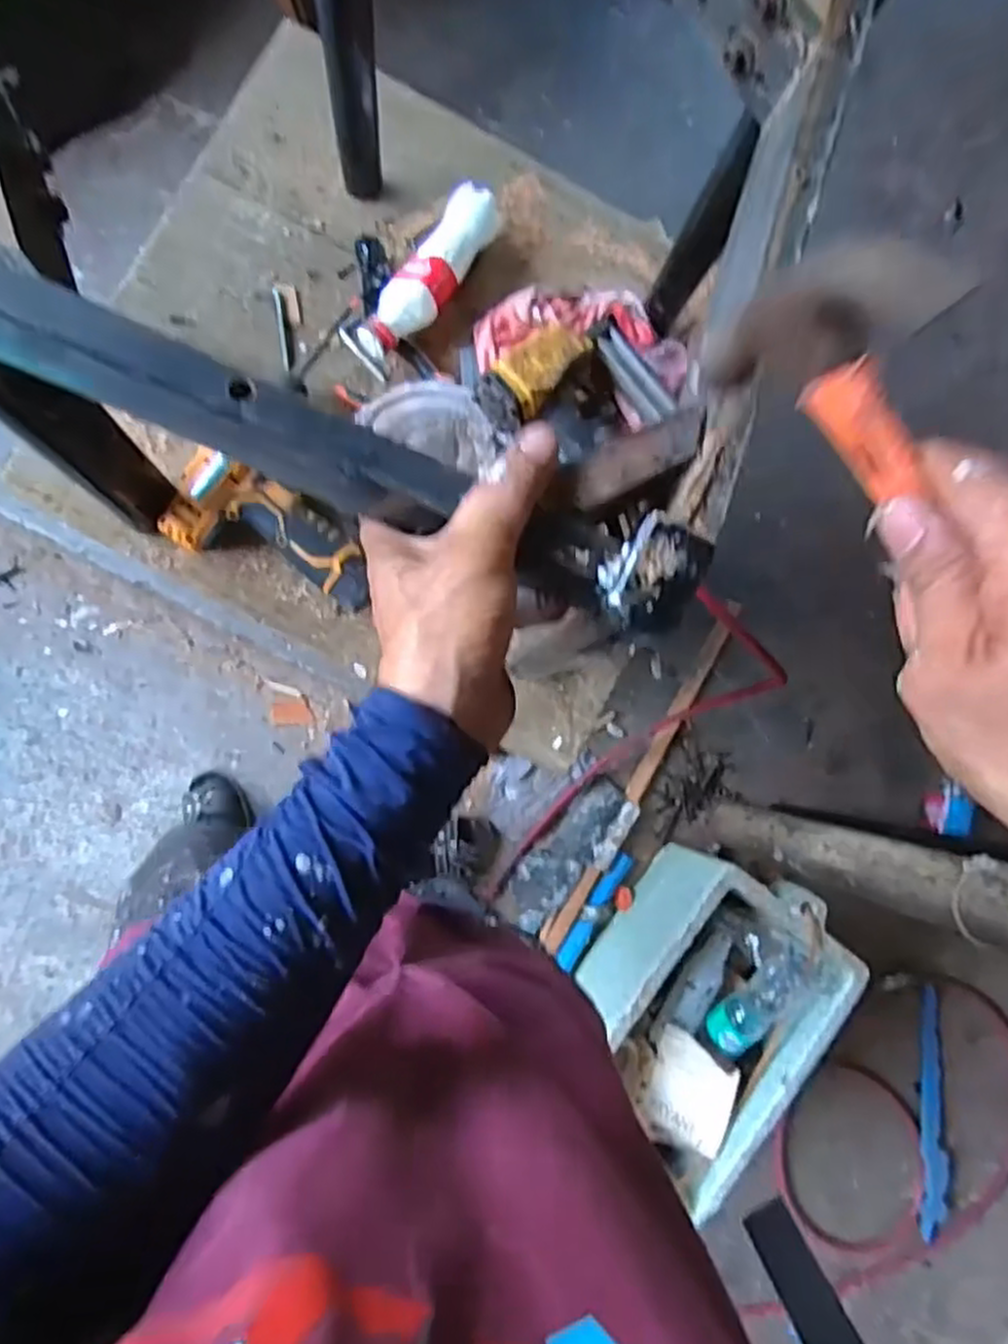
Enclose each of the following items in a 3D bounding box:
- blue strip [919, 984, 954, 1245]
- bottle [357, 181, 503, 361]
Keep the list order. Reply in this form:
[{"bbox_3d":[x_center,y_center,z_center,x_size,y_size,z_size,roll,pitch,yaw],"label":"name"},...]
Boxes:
[{"bbox_3d":[0.725,0.742,1.288,0.053,0.017,0.407,2,86,-2],"label":"blue strip"},{"bbox_3d":[-0.072,-0.384,0.746,0.059,0.050,0.193,32,82,-5],"label":"bottle"}]

